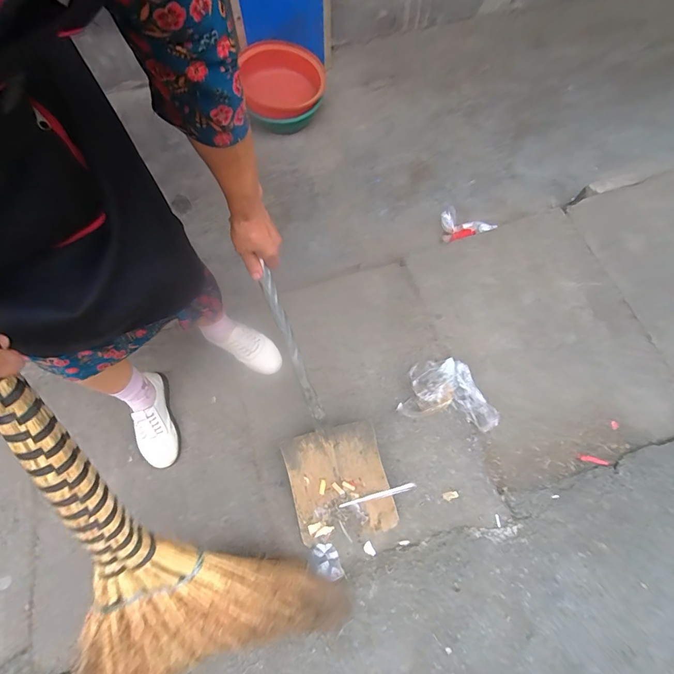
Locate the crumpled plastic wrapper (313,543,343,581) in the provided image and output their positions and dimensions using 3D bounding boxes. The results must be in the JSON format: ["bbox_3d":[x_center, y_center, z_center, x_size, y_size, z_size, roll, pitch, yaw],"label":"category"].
[{"bbox_3d":[-0.021,0.478,0.816,0.048,0.014,0.071,-17,66,-7],"label":"crumpled plastic wrapper"}]

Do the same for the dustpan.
[{"bbox_3d":[-0.050,0.163,0.760,0.199,0.558,0.114,-21,18,-10],"label":"dustpan"}]

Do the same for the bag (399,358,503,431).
[{"bbox_3d":[0.273,0.127,0.917,0.213,0.137,0.145,13,65,7],"label":"bag"}]

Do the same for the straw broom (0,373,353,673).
[{"bbox_3d":[-0.266,0.305,0.501,0.338,0.739,0.073,-37,33,-18],"label":"straw broom"}]

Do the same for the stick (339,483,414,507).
[{"bbox_3d":[0.087,0.345,0.835,0.170,0.012,0.013,-21,59,12],"label":"stick"}]

